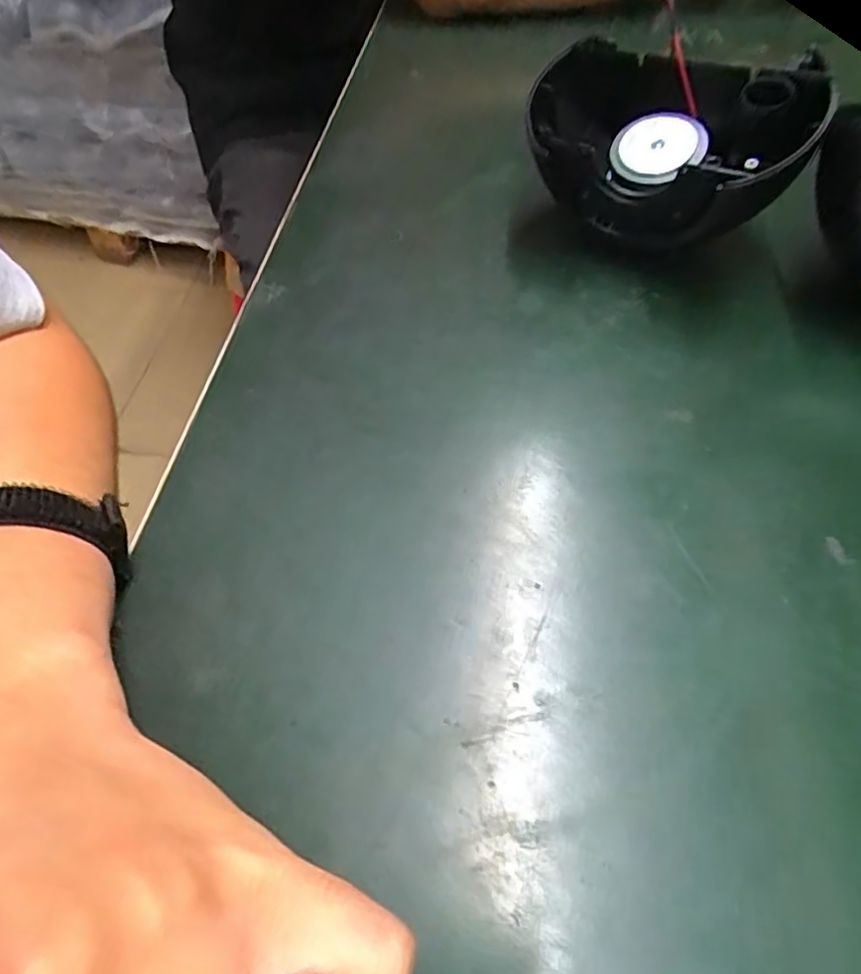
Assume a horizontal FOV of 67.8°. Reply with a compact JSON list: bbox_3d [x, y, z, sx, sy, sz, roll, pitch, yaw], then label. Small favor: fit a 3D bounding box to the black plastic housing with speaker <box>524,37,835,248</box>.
[{"bbox_3d":[0.110,-0.169,0.335,0.150,0.076,0.099,28,58,19],"label":"black plastic housing with speaker"}]

